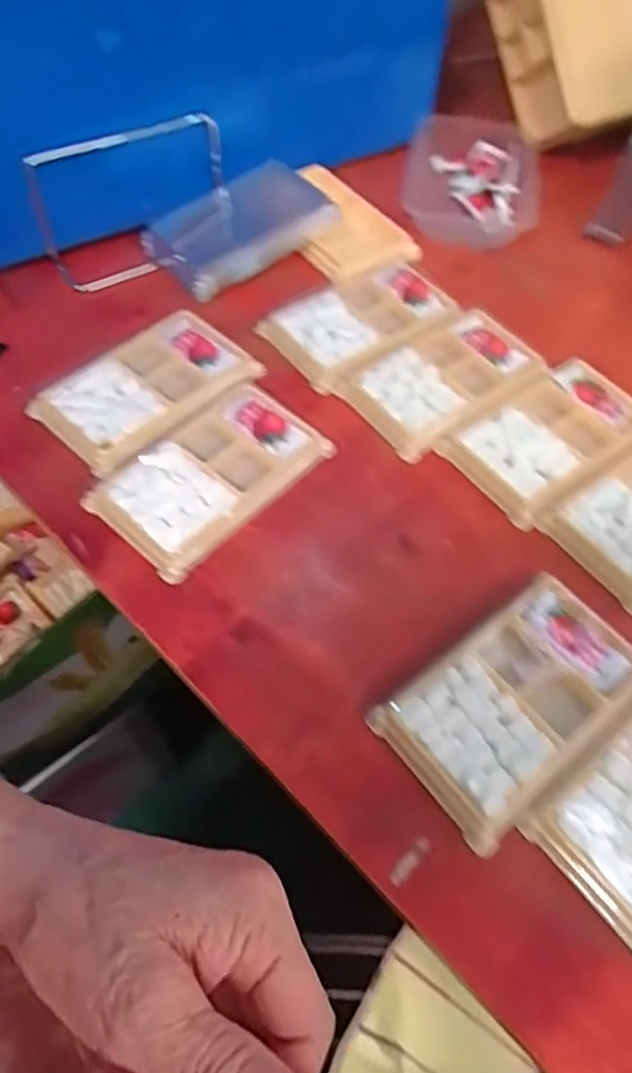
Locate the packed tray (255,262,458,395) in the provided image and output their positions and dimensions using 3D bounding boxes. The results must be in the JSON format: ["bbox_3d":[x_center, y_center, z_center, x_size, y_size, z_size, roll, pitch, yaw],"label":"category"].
[{"bbox_3d":[0.034,-0.162,0.496,0.133,0.014,0.088,-34,65,-20],"label":"packed tray"}]

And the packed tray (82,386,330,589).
[{"bbox_3d":[-0.062,-0.040,0.411,0.079,0.013,0.136,38,65,21],"label":"packed tray"}]

